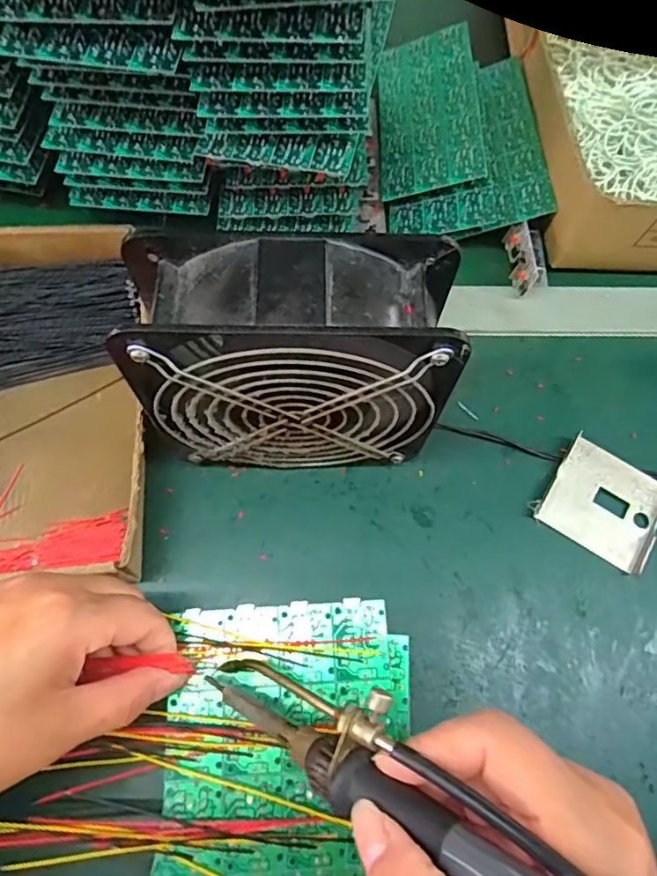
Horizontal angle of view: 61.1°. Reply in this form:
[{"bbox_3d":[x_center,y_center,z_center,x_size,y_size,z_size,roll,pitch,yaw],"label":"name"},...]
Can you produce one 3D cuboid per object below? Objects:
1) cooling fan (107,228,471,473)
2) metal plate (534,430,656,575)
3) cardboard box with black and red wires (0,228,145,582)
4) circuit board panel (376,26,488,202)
[{"bbox_3d":[-0.017,-0.032,0.297,0.154,0.153,0.064,4,67,0],"label":"cooling fan"},{"bbox_3d":[0.175,0.040,0.350,0.069,0.009,0.066,30,70,10],"label":"metal plate"},{"bbox_3d":[-0.189,-0.024,0.347,0.155,0.045,0.250,-7,68,-5],"label":"cardboard box with black and red wires"},{"bbox_3d":[0.080,-0.267,0.453,0.080,0.004,0.174,-7,64,18],"label":"circuit board panel"}]

